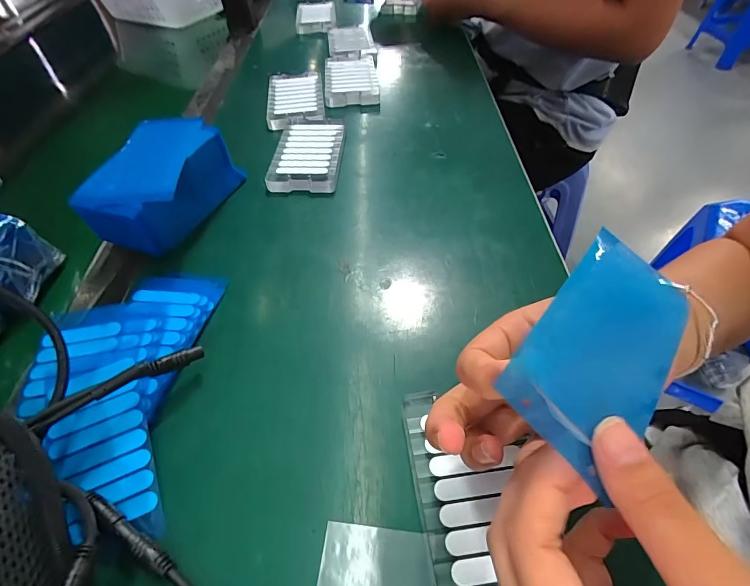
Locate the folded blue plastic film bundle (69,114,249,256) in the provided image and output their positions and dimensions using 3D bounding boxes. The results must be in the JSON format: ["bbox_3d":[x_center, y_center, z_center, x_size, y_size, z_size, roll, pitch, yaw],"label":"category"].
[{"bbox_3d":[-0.178,-0.092,0.345,0.076,0.065,0.132,6,51,7],"label":"folded blue plastic film bundle"}]

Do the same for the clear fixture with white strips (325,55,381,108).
[{"bbox_3d":[-0.032,-0.289,0.542,0.069,0.016,0.123,-4,50,-2],"label":"clear fixture with white strips"}]

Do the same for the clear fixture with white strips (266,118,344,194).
[{"bbox_3d":[-0.070,-0.151,0.430,0.068,0.014,0.121,1,50,3],"label":"clear fixture with white strips"}]

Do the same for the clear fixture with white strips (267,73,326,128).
[{"bbox_3d":[-0.100,-0.243,0.507,0.068,0.017,0.130,-6,51,-4],"label":"clear fixture with white strips"}]

